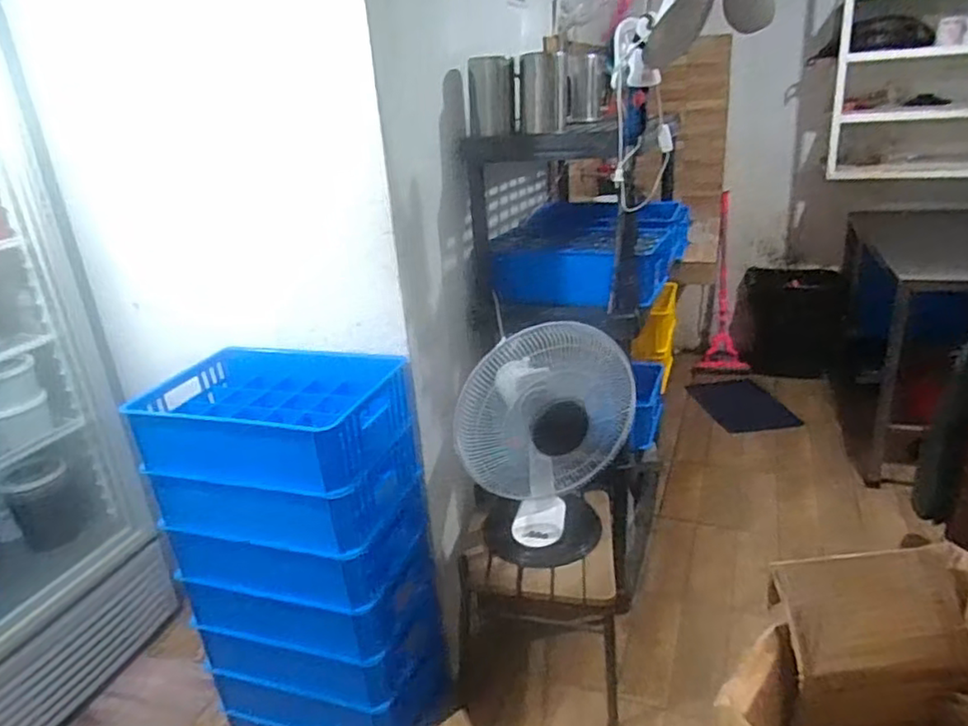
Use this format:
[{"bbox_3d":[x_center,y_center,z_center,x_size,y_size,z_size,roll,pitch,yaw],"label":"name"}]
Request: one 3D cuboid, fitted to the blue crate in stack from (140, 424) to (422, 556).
[{"bbox_3d":[-0.403,0.238,1.394,0.446,0.133,0.329,3,24,18],"label":"blue crate in stack"}]

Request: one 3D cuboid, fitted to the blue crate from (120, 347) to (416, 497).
[{"bbox_3d":[-0.426,0.100,1.371,0.485,0.135,0.362,3,24,17],"label":"blue crate"}]

